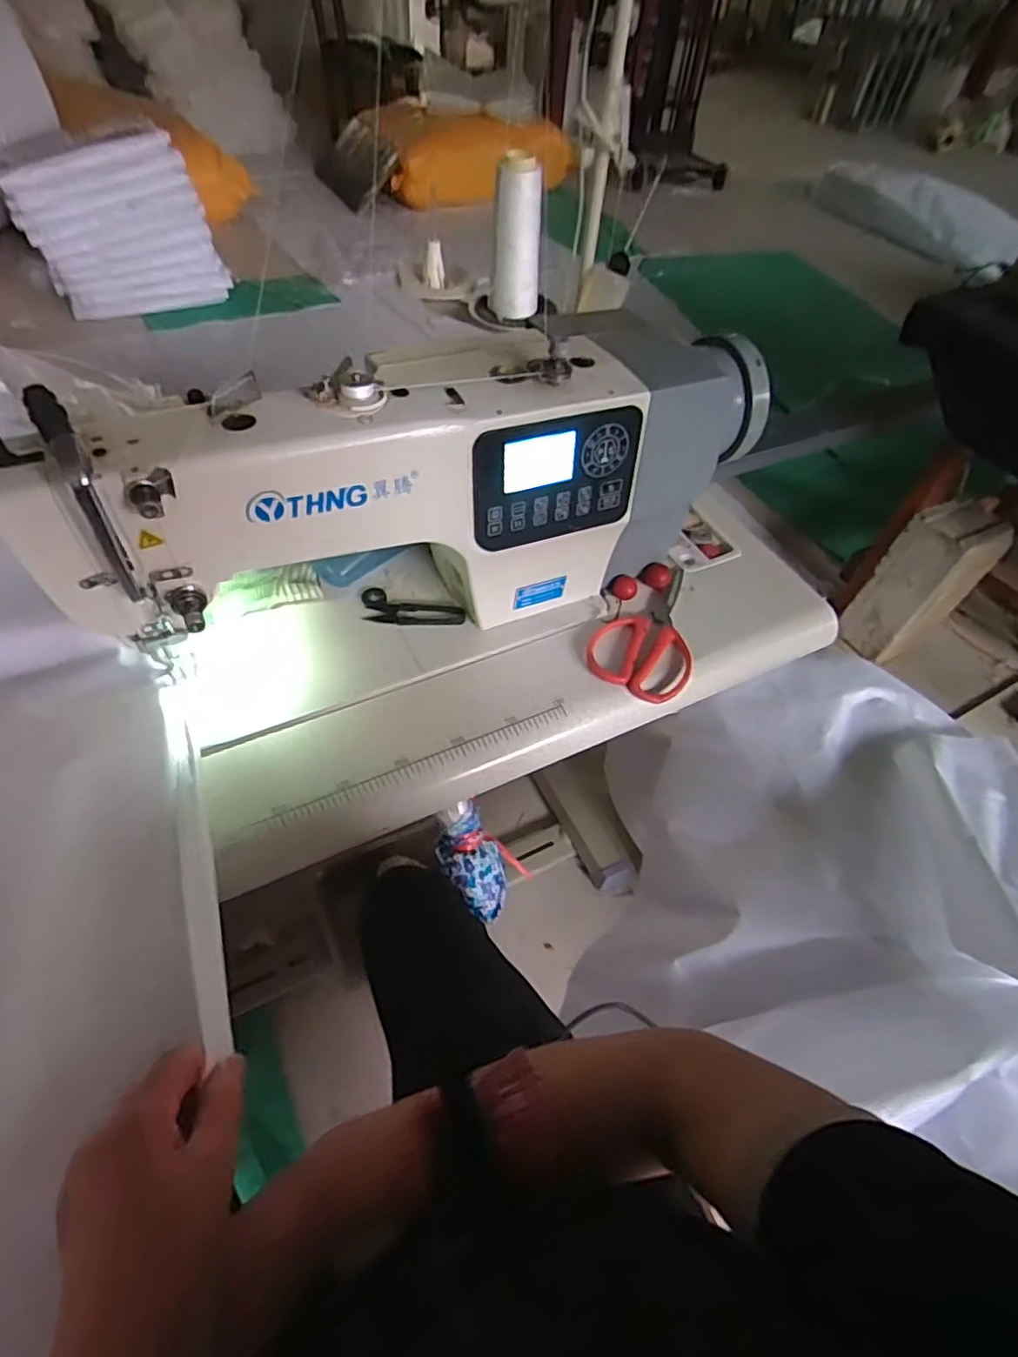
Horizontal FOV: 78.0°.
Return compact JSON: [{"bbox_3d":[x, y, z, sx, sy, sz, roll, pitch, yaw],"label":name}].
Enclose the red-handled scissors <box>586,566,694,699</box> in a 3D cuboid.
[{"bbox_3d":[0.144,-0.055,0.640,0.100,0.014,0.181,19,53,9],"label":"red-handled scissors"}]

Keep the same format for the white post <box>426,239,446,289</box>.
[{"bbox_3d":[-0.103,-0.575,0.878,0.028,0.056,0.026,-1,53,-6],"label":"white post"}]

